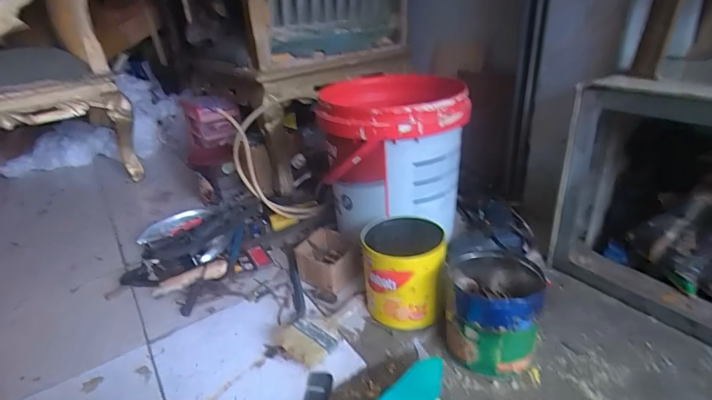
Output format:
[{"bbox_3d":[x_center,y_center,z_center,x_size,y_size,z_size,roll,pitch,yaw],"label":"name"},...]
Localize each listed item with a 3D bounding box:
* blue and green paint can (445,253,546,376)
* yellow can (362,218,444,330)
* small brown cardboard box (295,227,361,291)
[{"bbox_3d":[0.229,0.179,0.687,0.148,0.141,0.170,6,30,16],"label":"blue and green paint can"},{"bbox_3d":[0.090,0.136,0.767,0.146,0.154,0.150,-4,29,-1],"label":"yellow can"},{"bbox_3d":[-0.061,0.133,0.859,0.132,0.076,0.110,13,33,28],"label":"small brown cardboard box"}]

